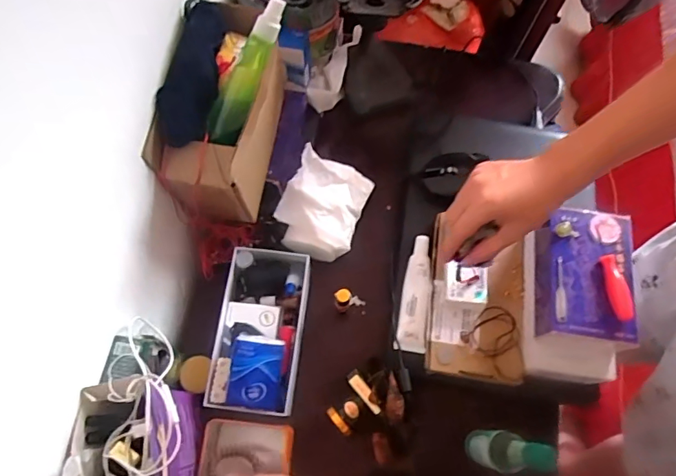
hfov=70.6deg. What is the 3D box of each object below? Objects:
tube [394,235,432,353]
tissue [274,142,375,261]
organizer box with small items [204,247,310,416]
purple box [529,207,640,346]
[{"bbox_3d":[0.099,0.068,0.595,0.036,0.020,0.141,10,69,3],"label":"tube"},{"bbox_3d":[-0.018,-0.044,0.620,0.100,0.058,0.125,18,70,6],"label":"tissue"},{"bbox_3d":[-0.092,0.105,0.568,0.103,0.049,0.191,6,69,1],"label":"organizer box with small items"},{"bbox_3d":[0.272,0.042,0.529,0.102,0.047,0.144,7,69,2],"label":"purple box"}]

